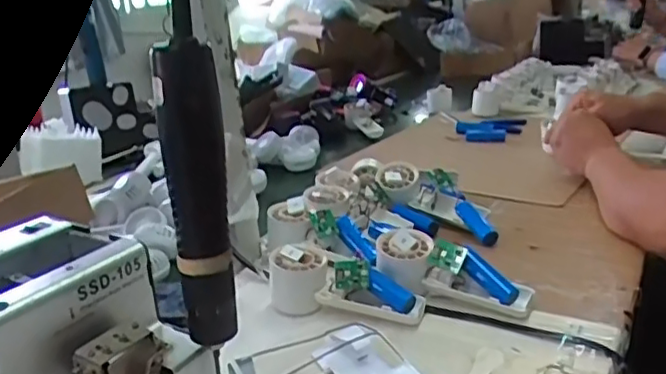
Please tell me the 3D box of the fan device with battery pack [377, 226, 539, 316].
[{"bbox_3d":[0.115,0.084,0.618,0.160,0.057,0.048,20,27,21],"label":"fan device with battery pack"}]

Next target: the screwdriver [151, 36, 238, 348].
[{"bbox_3d":[-0.086,0.006,0.400,0.035,0.192,0.030,-6,18,-4],"label":"screwdriver"}]

